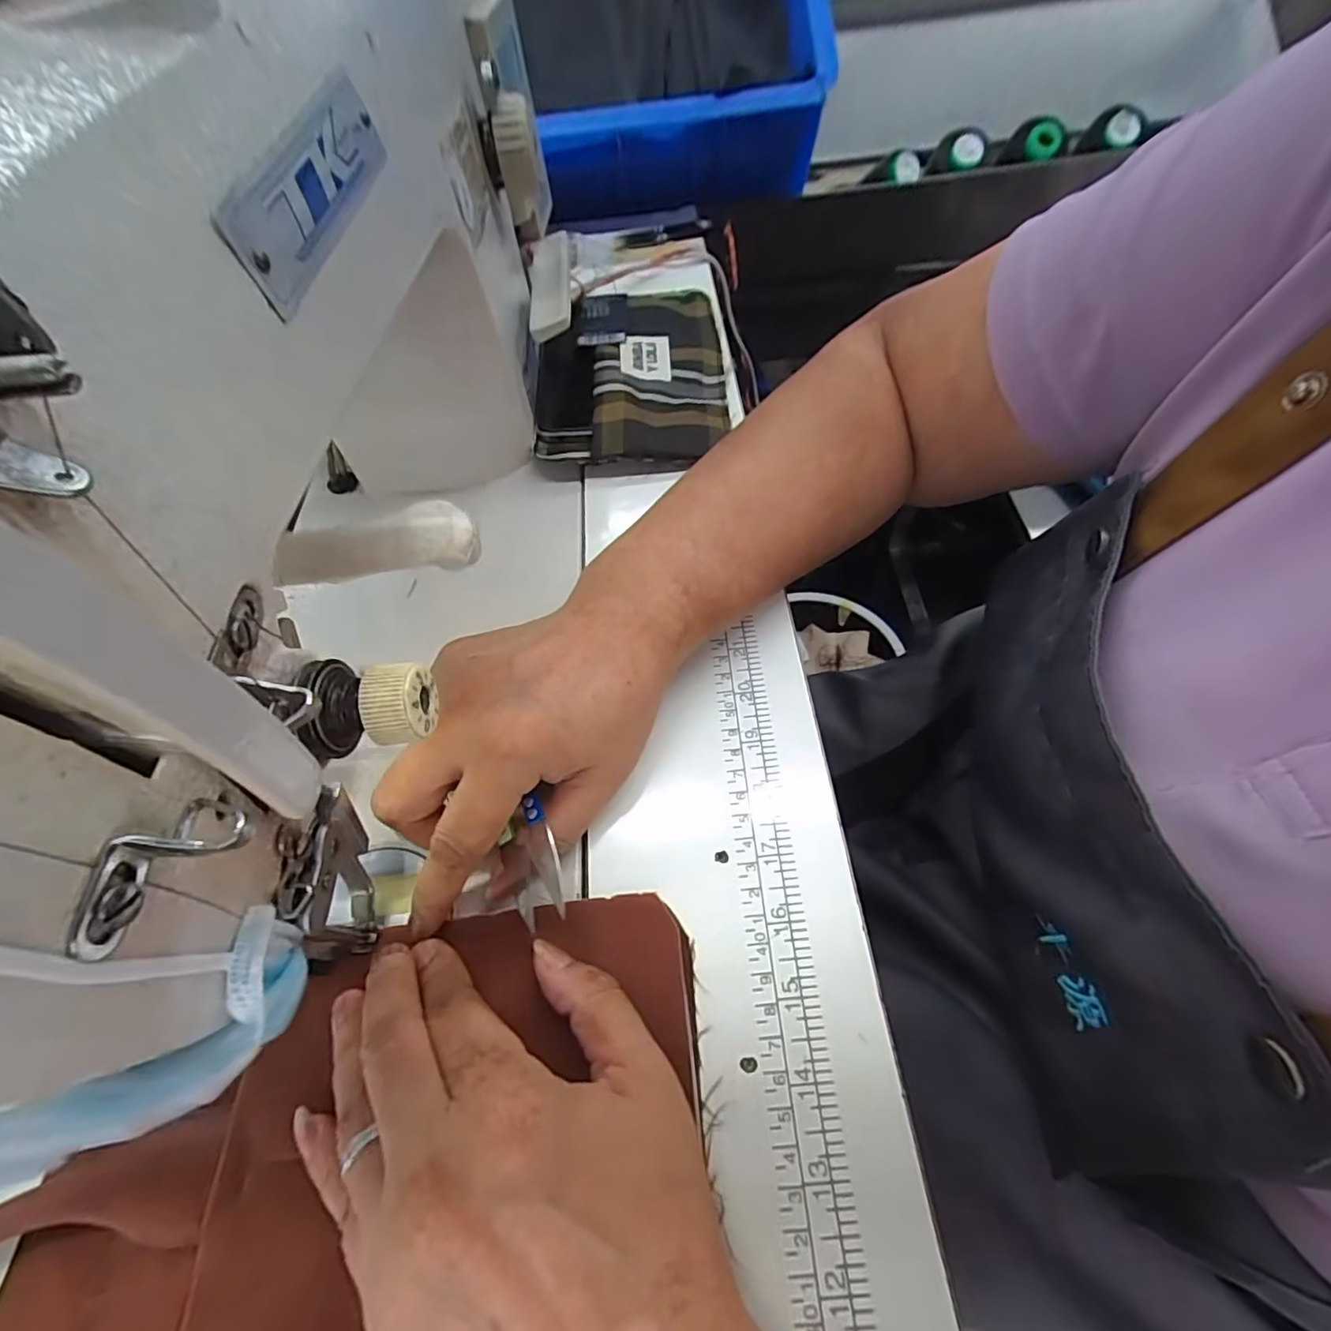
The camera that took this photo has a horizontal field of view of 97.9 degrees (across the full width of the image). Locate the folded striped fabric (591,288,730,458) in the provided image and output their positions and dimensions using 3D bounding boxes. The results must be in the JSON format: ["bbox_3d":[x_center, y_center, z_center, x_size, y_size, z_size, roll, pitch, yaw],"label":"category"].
[{"bbox_3d":[-0.004,-0.211,0.403,0.086,0.021,0.197,-3,58,3],"label":"folded striped fabric"}]

